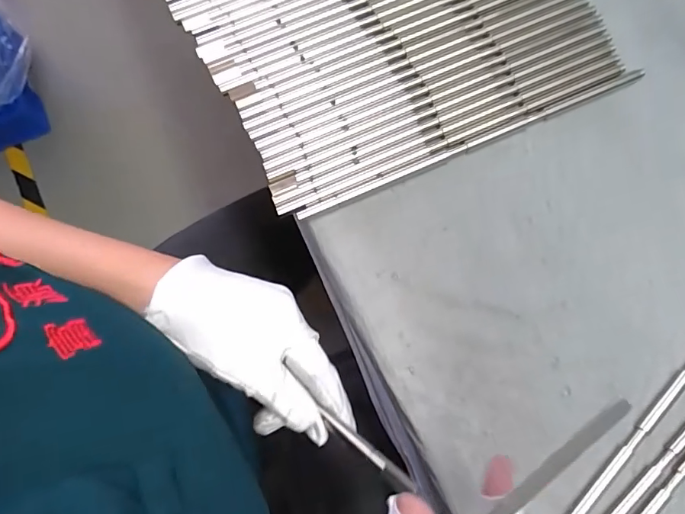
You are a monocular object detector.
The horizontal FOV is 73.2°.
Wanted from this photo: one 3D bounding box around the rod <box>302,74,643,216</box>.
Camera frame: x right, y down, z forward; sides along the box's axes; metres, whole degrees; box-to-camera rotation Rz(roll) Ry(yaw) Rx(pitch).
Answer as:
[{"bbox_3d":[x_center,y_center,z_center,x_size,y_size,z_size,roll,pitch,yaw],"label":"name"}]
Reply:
[{"bbox_3d":[0.088,-0.075,0.310,0.250,0.004,0.008,-24,80,-4],"label":"rod"}]

